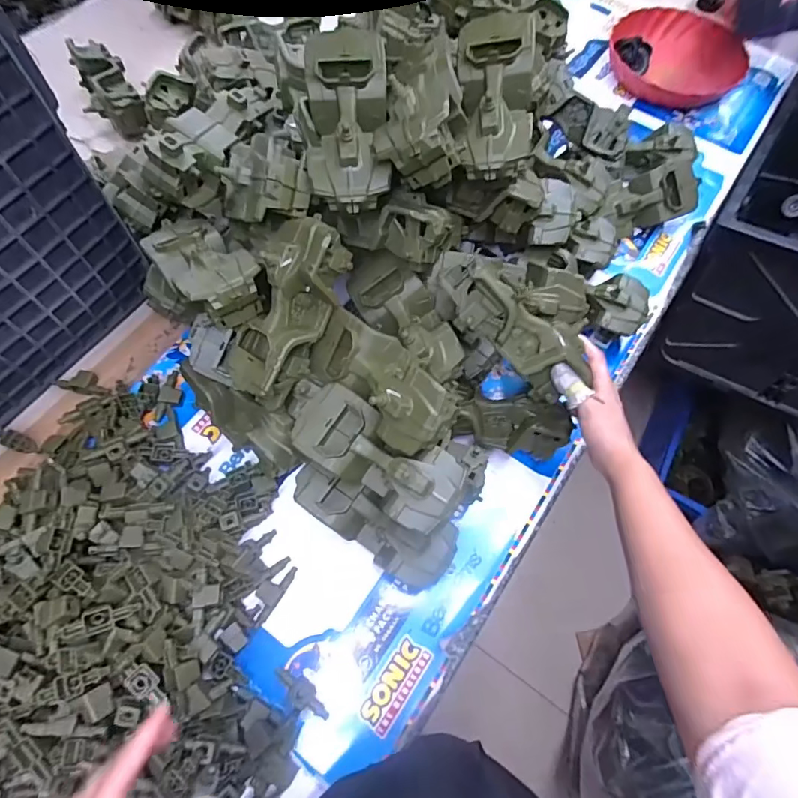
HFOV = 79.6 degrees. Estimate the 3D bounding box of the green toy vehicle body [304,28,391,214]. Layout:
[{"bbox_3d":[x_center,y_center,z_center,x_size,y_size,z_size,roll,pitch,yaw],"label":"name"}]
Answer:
[{"bbox_3d":[-0.051,-0.269,0.465,0.082,0.058,0.177,-2,81,-4],"label":"green toy vehicle body"}]

